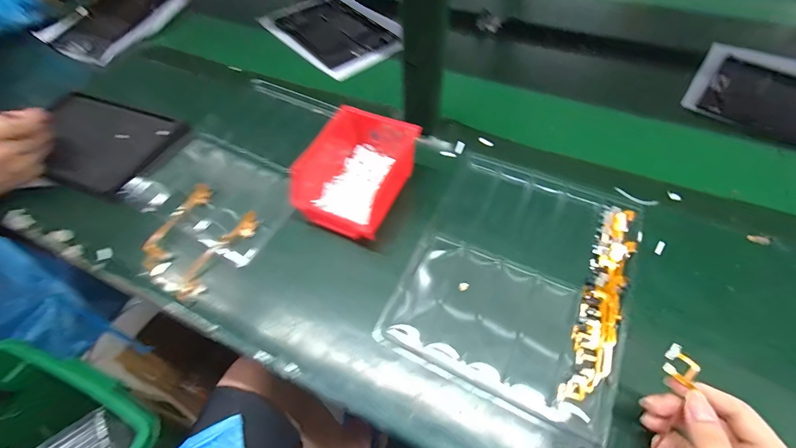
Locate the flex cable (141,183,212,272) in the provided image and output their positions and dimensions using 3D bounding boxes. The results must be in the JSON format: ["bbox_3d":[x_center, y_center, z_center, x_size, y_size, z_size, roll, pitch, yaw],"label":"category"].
[{"bbox_3d":[-0.274,0.001,0.423,0.031,0.012,0.121,14,58,3],"label":"flex cable"}]

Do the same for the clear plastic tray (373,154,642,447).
[{"bbox_3d":[0.132,0.047,0.375,0.215,0.018,0.273,23,60,16],"label":"clear plastic tray"}]

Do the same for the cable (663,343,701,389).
[{"bbox_3d":[0.219,0.109,0.265,0.024,0.006,0.022,-36,62,-21],"label":"cable"}]

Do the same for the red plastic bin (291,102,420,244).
[{"bbox_3d":[-0.047,-0.059,0.415,0.112,0.073,0.146,24,60,17],"label":"red plastic bin"}]

